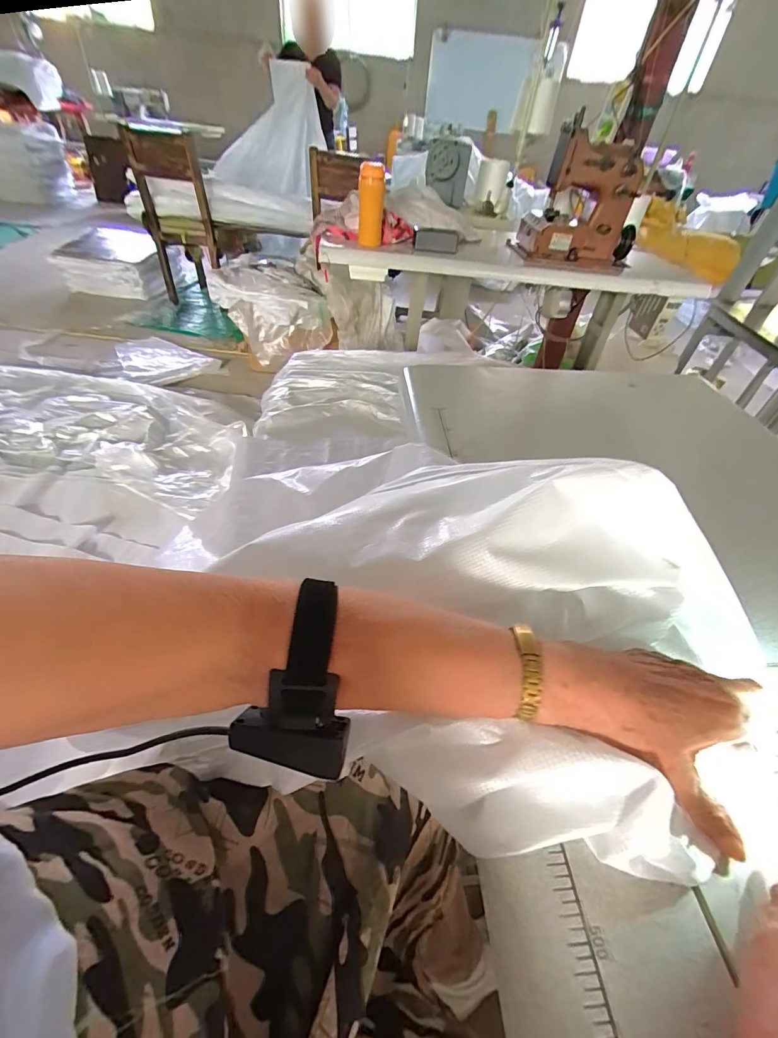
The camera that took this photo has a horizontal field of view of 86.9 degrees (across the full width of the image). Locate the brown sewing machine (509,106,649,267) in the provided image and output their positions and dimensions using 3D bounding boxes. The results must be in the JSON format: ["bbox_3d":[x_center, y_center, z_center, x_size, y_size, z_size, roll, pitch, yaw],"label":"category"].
[{"bbox_3d":[0.552,-0.871,1.137,0.324,0.264,0.146,3,46,-3],"label":"brown sewing machine"}]

